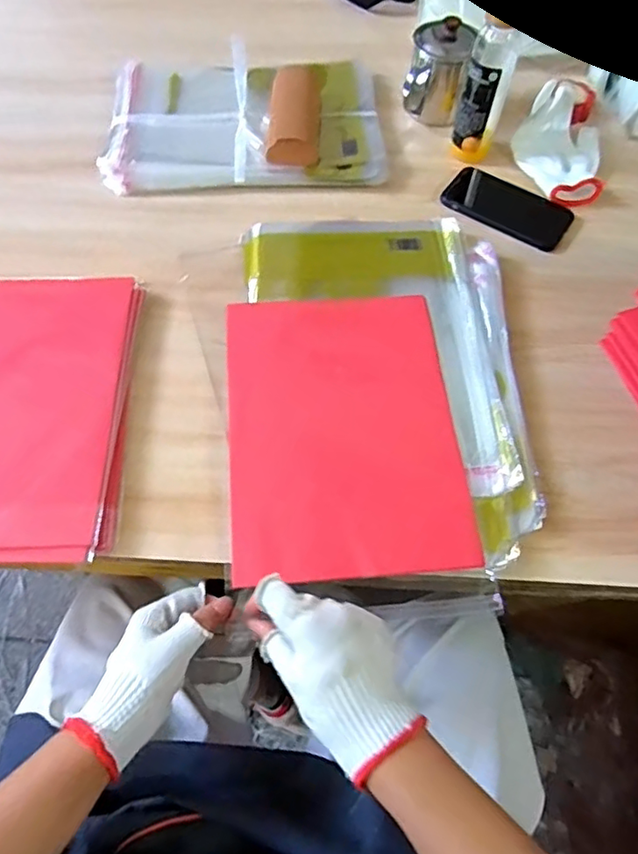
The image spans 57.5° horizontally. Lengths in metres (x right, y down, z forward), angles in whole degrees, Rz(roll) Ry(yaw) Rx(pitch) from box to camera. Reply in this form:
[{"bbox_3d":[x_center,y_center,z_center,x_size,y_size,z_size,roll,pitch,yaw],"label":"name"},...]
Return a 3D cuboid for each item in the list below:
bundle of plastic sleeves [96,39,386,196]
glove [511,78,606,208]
[{"bbox_3d":[-0.095,-0.406,0.753,0.344,0.033,0.240,-2,63,-2],"label":"bundle of plastic sleeves"},{"bbox_3d":[0.313,-0.378,0.741,0.113,0.045,0.217,17,64,7],"label":"glove"}]

